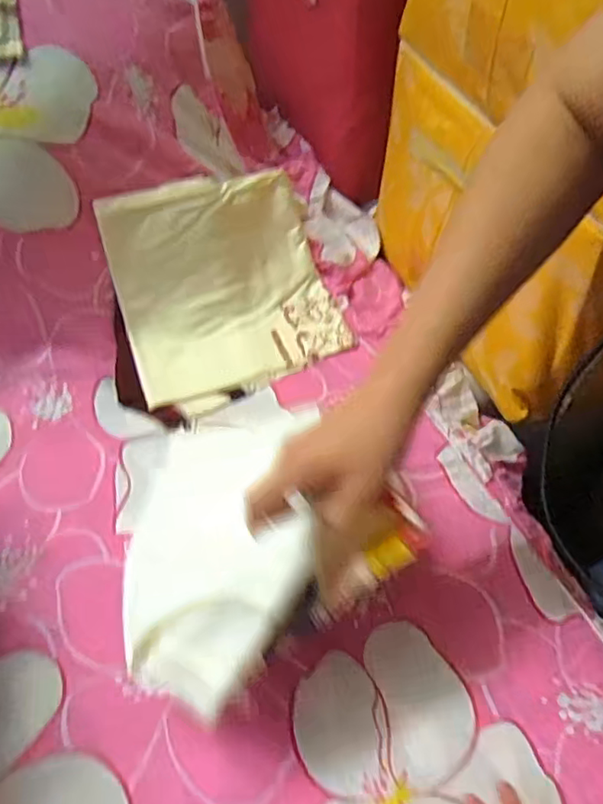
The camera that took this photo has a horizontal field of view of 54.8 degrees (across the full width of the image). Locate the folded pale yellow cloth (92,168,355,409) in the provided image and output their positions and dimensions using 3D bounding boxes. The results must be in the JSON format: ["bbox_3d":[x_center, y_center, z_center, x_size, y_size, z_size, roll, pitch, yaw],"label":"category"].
[{"bbox_3d":[-0.088,-0.138,0.690,0.248,0.060,0.241,-18,96,-20],"label":"folded pale yellow cloth"}]

